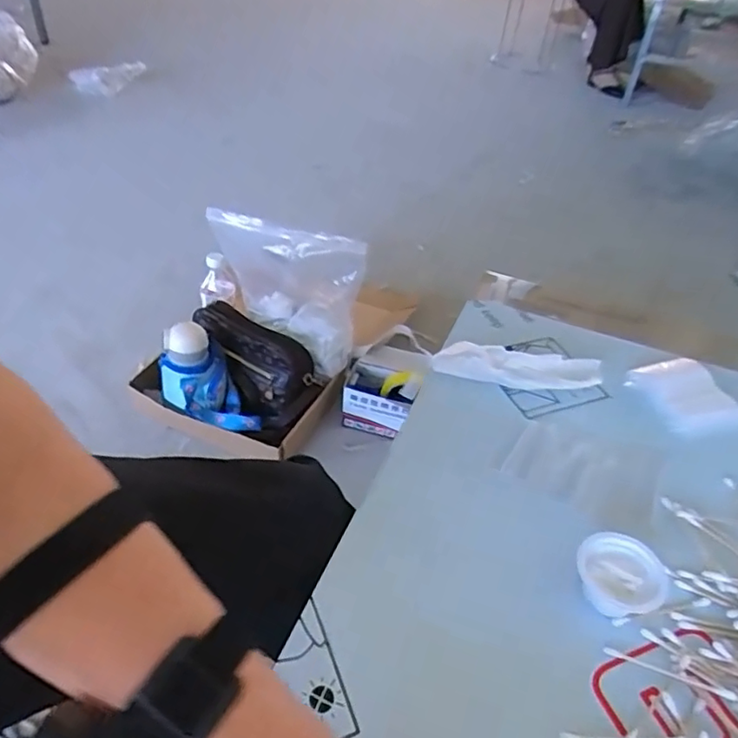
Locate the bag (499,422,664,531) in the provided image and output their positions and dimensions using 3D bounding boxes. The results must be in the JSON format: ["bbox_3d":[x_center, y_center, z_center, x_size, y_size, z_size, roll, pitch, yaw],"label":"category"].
[{"bbox_3d":[0.173,0.078,0.467,0.109,0.008,0.089,24,44,21],"label":"bag"}]

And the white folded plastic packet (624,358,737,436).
[{"bbox_3d":[0.291,0.021,0.532,0.083,0.012,0.082,-11,44,-18],"label":"white folded plastic packet"}]

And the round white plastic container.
[{"bbox_3d":[0.163,0.137,0.383,0.053,0.028,0.045,13,42,8],"label":"round white plastic container"}]

